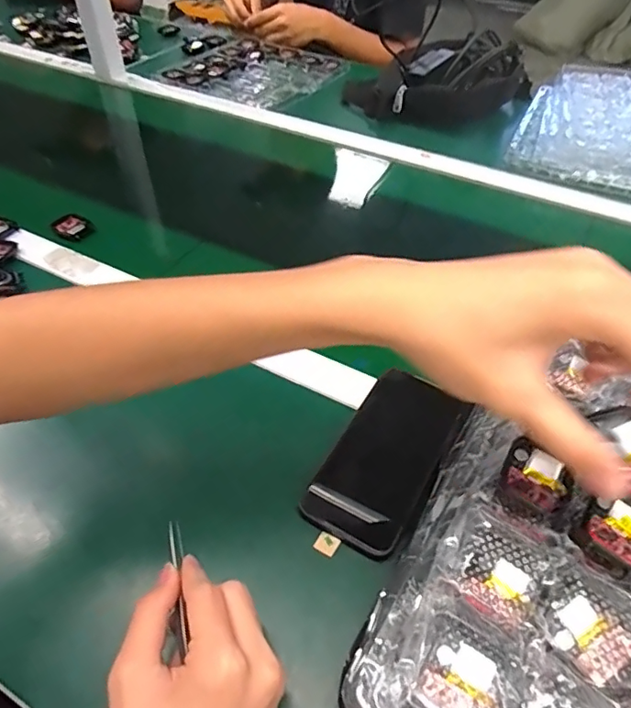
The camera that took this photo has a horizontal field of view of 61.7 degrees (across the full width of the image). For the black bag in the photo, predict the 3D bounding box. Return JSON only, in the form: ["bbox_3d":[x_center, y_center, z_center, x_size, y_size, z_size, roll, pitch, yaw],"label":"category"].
[{"bbox_3d":[0.220,-0.457,0.872,0.315,0.101,0.154,-7,48,-7],"label":"black bag"}]

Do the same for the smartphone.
[{"bbox_3d":[0.057,0.080,0.423,0.082,0.011,0.150,24,62,27],"label":"smartphone"}]

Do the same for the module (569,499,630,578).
[{"bbox_3d":[0.163,0.098,0.286,0.043,0.010,0.036,-34,56,-28],"label":"module"}]

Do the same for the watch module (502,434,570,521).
[{"bbox_3d":[0.124,0.071,0.299,0.035,0.008,0.042,29,53,23],"label":"watch module"}]

